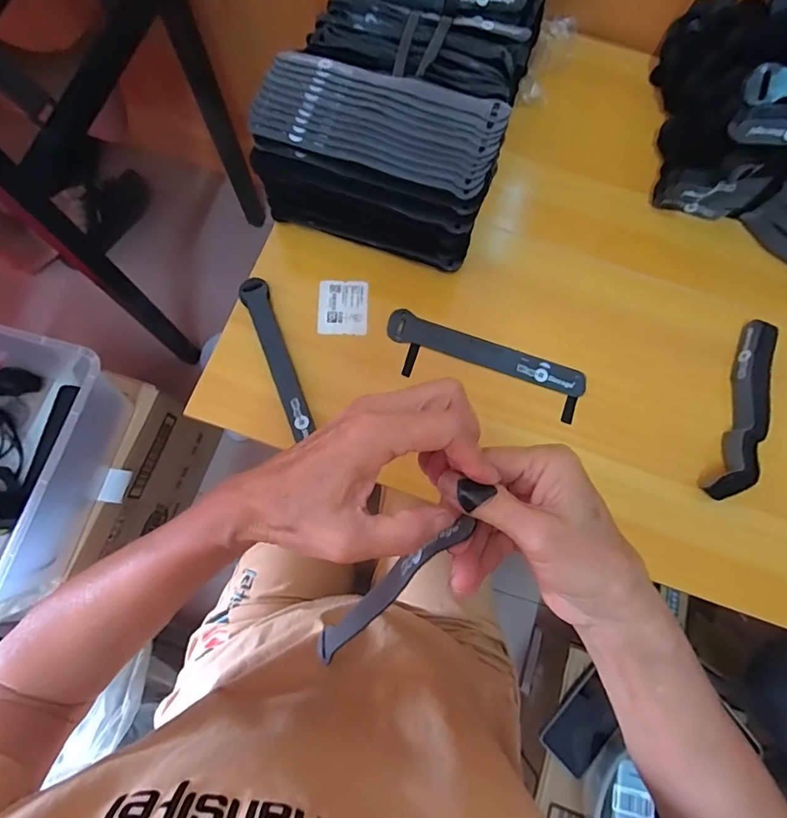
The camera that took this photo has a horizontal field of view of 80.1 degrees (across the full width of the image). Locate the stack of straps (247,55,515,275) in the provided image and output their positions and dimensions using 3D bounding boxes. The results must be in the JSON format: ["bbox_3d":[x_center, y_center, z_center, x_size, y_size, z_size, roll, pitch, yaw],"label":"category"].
[{"bbox_3d":[-0.011,-0.219,0.433,0.207,0.117,0.094,17,76,2],"label":"stack of straps"}]

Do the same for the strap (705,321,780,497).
[{"bbox_3d":[0.339,0.001,0.452,0.034,0.025,0.180,21,77,4],"label":"strap"}]

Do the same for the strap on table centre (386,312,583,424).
[{"bbox_3d":[0.088,-0.042,0.461,0.197,0.014,0.057,19,76,6],"label":"strap on table centre"}]

